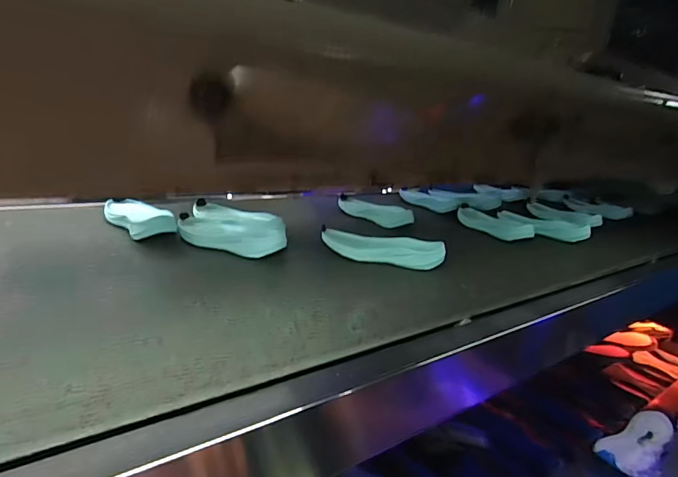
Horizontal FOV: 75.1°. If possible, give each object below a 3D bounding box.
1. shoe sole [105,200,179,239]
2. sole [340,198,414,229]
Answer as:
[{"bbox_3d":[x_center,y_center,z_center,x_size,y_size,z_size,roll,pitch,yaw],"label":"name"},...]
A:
[{"bbox_3d":[-0.386,-0.044,0.837,0.088,0.039,0.211,-11,24,-44],"label":"shoe sole"},{"bbox_3d":[0.079,-0.073,1.092,0.065,0.034,0.222,-7,24,-42],"label":"sole"}]

